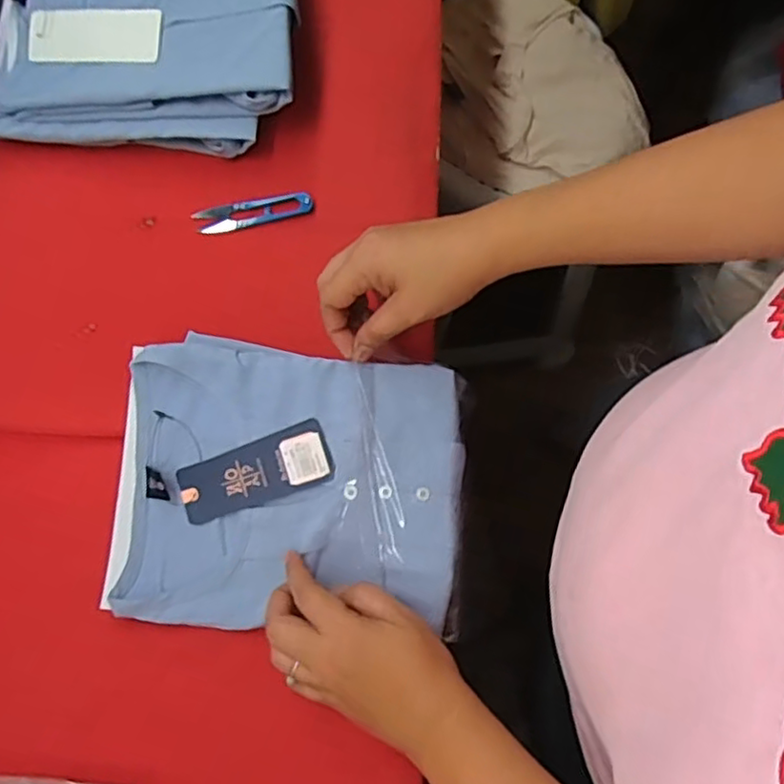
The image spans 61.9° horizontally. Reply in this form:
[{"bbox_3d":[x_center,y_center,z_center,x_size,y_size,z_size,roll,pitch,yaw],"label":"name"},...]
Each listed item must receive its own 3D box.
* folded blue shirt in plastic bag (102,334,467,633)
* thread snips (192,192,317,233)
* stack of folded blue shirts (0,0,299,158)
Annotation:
[{"bbox_3d":[-0.079,0.071,0.504,0.260,0.032,0.212,5,77,2],"label":"folded blue shirt in plastic bag"},{"bbox_3d":[-0.122,-0.159,0.580,0.103,0.007,0.023,-12,77,-2],"label":"thread snips"},{"bbox_3d":[-0.217,-0.329,0.587,0.265,0.072,0.222,2,77,2],"label":"stack of folded blue shirts"}]

